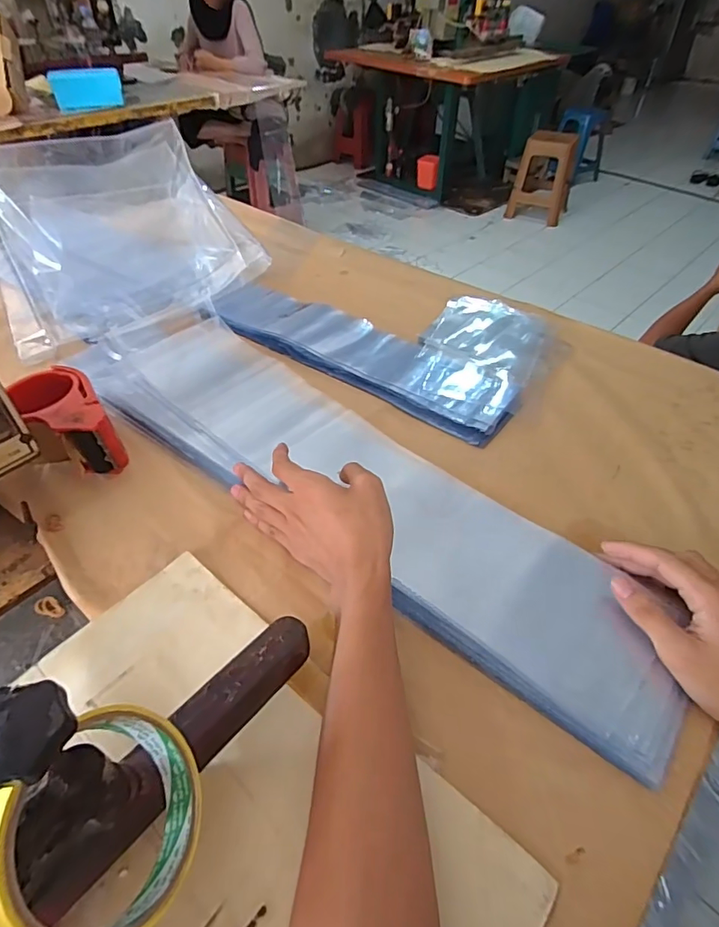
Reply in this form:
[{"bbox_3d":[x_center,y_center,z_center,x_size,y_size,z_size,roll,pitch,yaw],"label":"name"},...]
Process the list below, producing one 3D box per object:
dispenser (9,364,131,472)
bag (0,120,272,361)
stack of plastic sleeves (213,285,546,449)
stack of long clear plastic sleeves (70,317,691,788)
[{"bbox_3d":[-0.293,-0.038,0.492,0.079,0.059,0.125,-29,53,-26],"label":"dispenser"},{"bbox_3d":[-0.345,-0.332,0.693,0.322,0.145,0.334,-21,50,-21],"label":"bag"},{"bbox_3d":[0.036,-0.191,0.661,0.421,0.020,0.264,28,51,23],"label":"stack of plastic sleeves"},{"bbox_3d":[-0.038,0.001,0.468,0.653,0.031,0.144,32,53,28],"label":"stack of long clear plastic sleeves"}]

